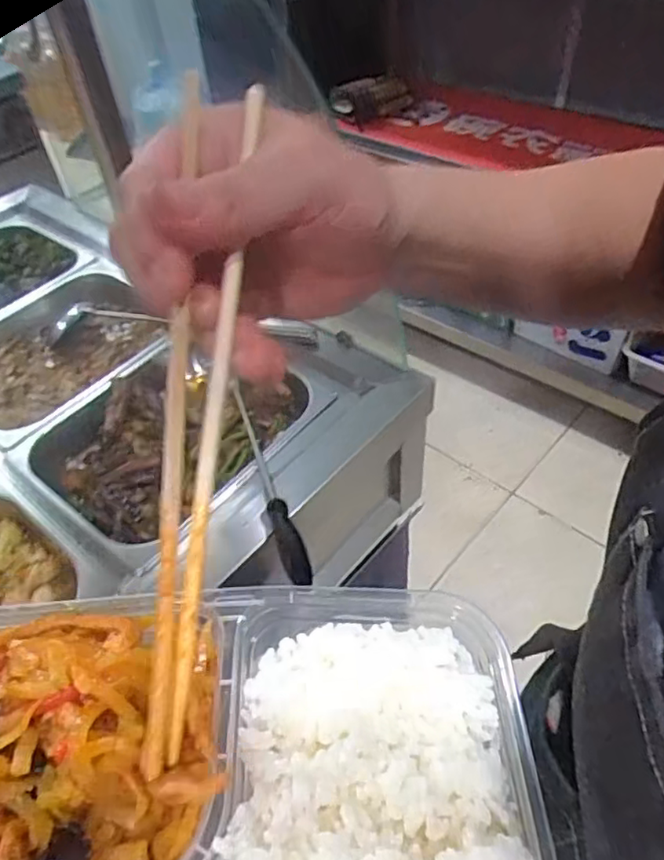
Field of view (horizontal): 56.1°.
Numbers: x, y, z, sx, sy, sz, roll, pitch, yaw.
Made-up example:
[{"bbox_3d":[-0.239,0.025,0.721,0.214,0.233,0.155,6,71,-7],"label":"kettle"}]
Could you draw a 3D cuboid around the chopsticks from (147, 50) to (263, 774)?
[{"bbox_3d":[-0.043,-0.010,0.198,0.017,0.028,0.219,2,82,7],"label":"chopsticks"}]

